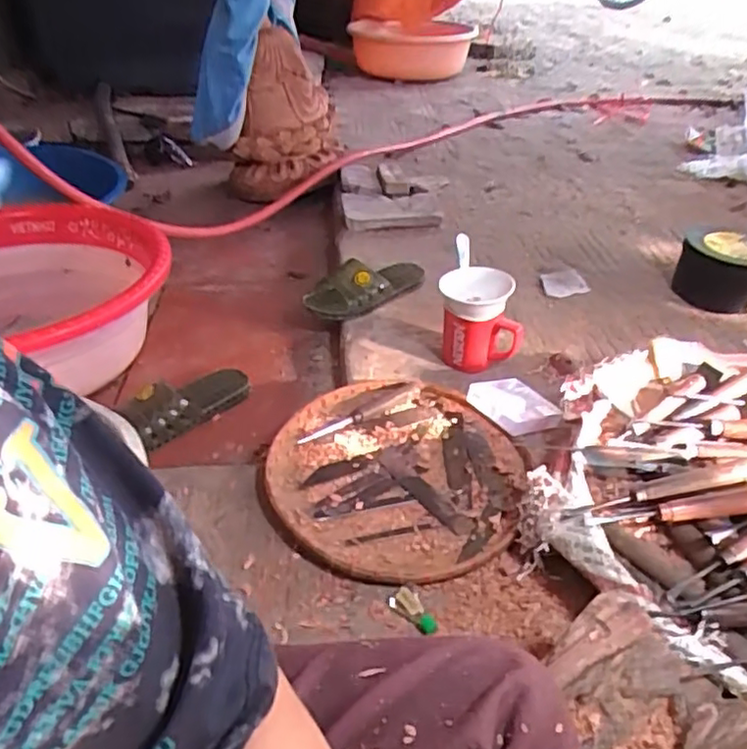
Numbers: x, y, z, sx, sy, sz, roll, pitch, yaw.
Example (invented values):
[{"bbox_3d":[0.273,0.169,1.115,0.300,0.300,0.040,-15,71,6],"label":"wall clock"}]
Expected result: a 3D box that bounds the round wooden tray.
[{"bbox_3d":[0.025,0.115,0.745,0.283,0.041,0.309,10,37,11],"label":"round wooden tray"}]

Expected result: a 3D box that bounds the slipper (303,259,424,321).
[{"bbox_3d":[-0.007,-0.147,1.090,0.225,0.073,0.117,-13,38,-19],"label":"slipper"}]

